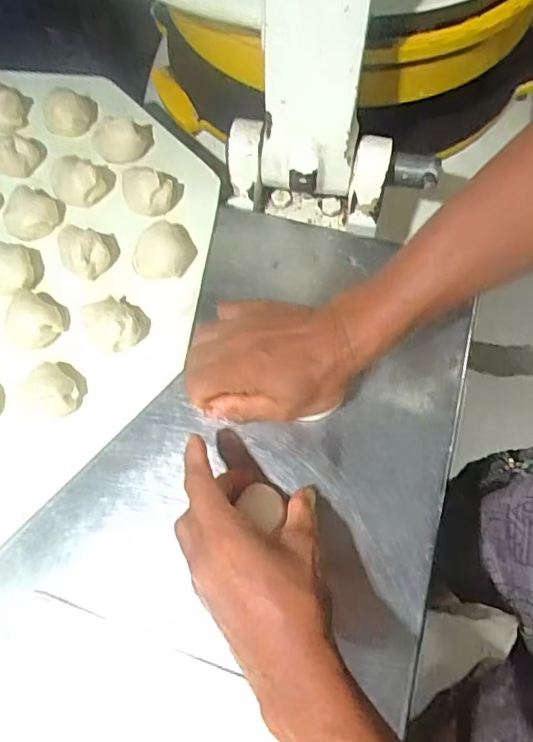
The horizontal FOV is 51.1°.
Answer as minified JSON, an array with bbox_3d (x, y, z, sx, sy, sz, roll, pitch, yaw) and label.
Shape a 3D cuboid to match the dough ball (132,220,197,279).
[{"bbox_3d":[-0.089,-0.105,0.487,0.058,0.032,0.048,-37,70,-12],"label":"dough ball"}]

